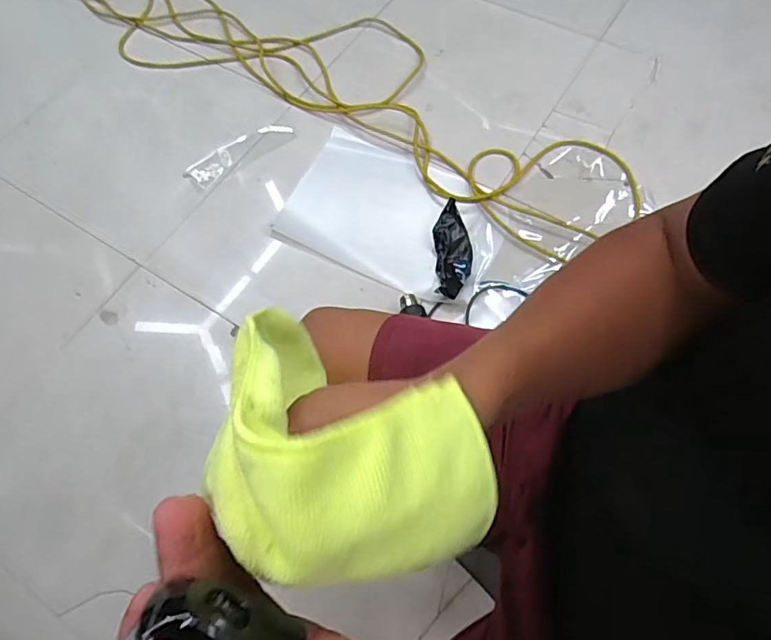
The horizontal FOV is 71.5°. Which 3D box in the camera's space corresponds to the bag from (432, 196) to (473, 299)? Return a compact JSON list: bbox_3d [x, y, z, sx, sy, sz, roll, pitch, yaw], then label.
[{"bbox_3d":[0.149,-0.155,1.168,0.083,0.033,0.234,-1,66,3],"label":"bag"}]

